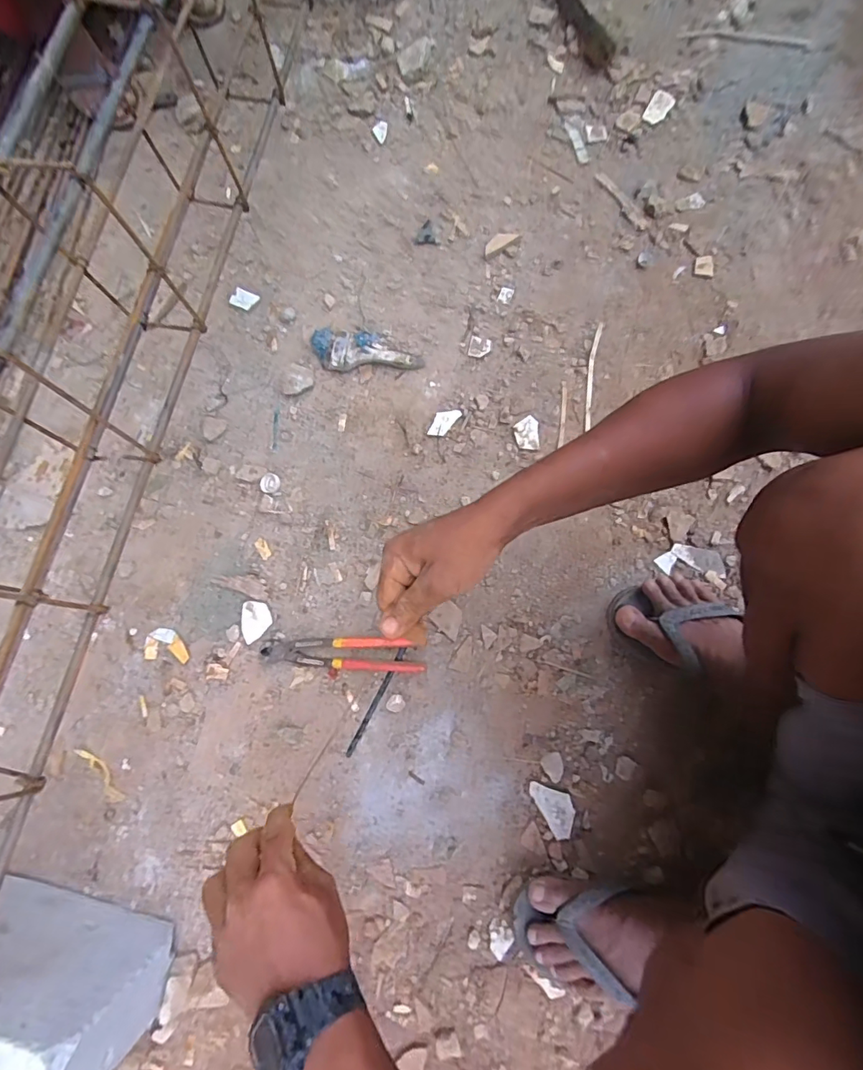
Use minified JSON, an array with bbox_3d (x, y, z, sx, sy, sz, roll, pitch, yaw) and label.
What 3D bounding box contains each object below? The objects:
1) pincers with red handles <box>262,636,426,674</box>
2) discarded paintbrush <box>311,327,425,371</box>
[{"bbox_3d":[-0.118,0.157,0.659,0.214,0.020,0.042,2,75,5],"label":"pincers with red handles"},{"bbox_3d":[-0.102,-0.291,0.769,0.173,0.026,0.066,3,76,2],"label":"discarded paintbrush"}]

